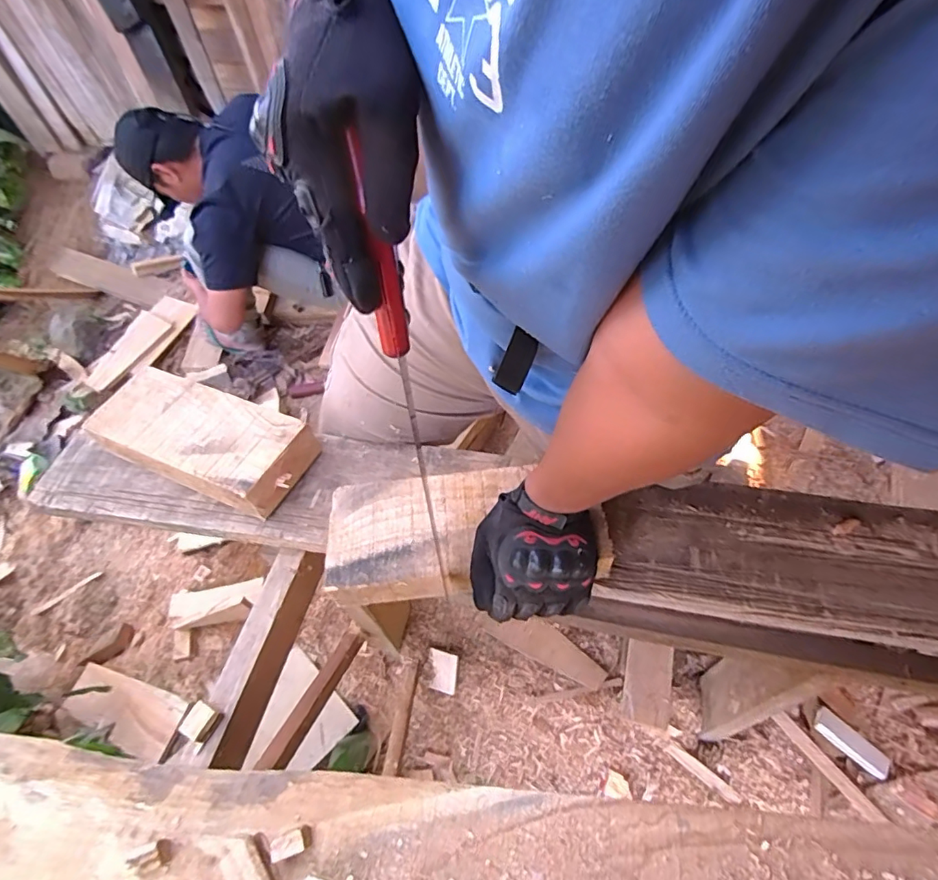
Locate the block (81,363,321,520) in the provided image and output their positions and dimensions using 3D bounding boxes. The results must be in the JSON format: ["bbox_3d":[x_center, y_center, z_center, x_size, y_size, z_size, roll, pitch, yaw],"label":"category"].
[{"bbox_3d":[-0.350,-0.007,0.676,0.287,0.049,0.121,20,59,17],"label":"block"}]

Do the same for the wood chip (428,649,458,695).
[{"bbox_3d":[-0.060,0.521,1.167,0.064,0.007,0.088,2,68,11],"label":"wood chip"}]

